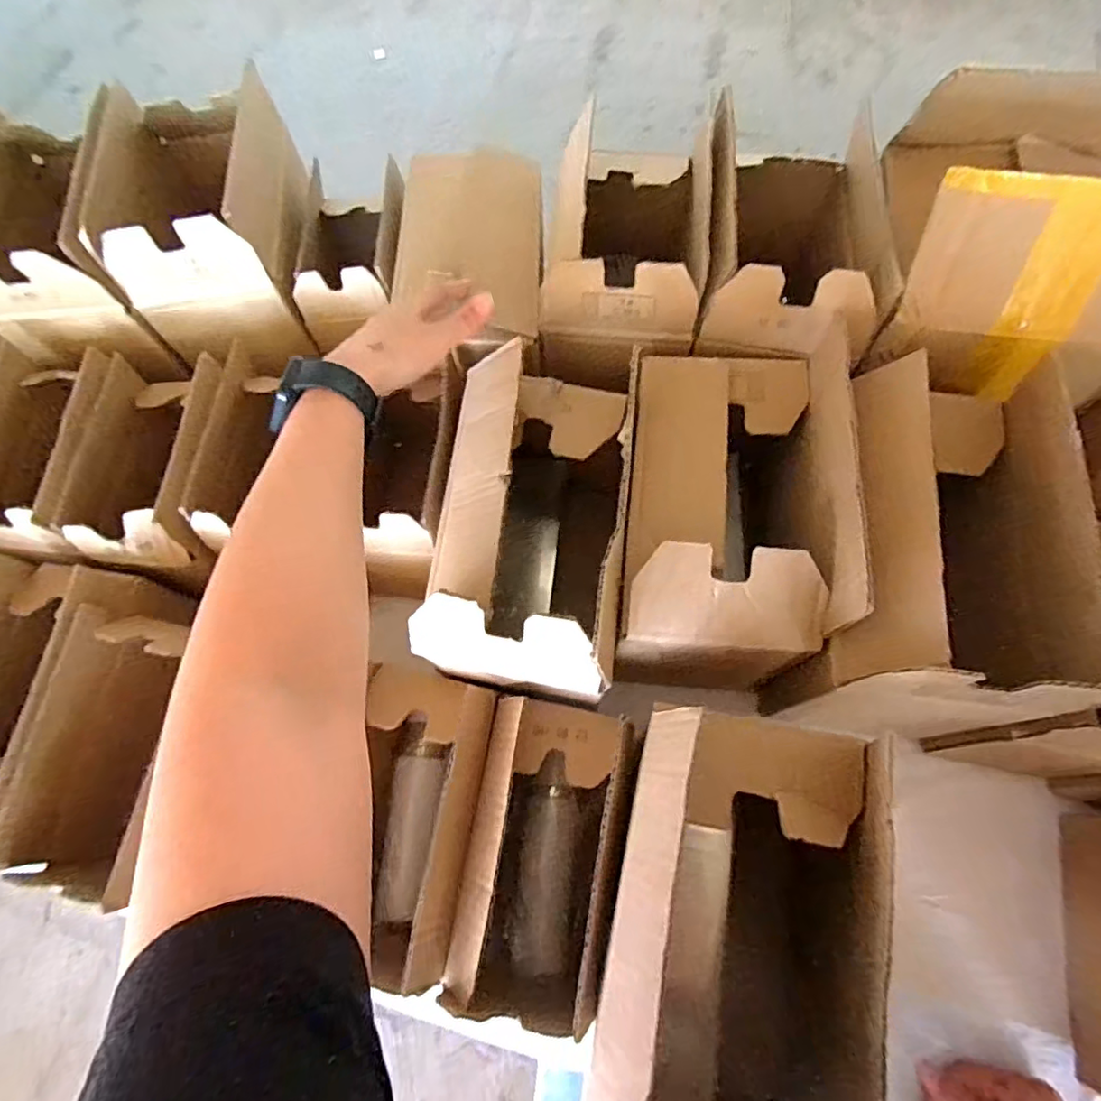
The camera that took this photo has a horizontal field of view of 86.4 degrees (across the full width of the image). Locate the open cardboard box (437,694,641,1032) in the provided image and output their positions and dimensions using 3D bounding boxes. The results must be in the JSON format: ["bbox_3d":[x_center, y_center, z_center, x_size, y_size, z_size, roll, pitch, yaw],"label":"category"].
[{"bbox_3d":[-0.002,0.198,0.394,0.087,0.129,0.173,10,67,7],"label":"open cardboard box"}]

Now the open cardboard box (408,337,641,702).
[{"bbox_3d":[-0.009,-0.024,0.455,0.140,0.169,0.215,-1,66,2],"label":"open cardboard box"}]

